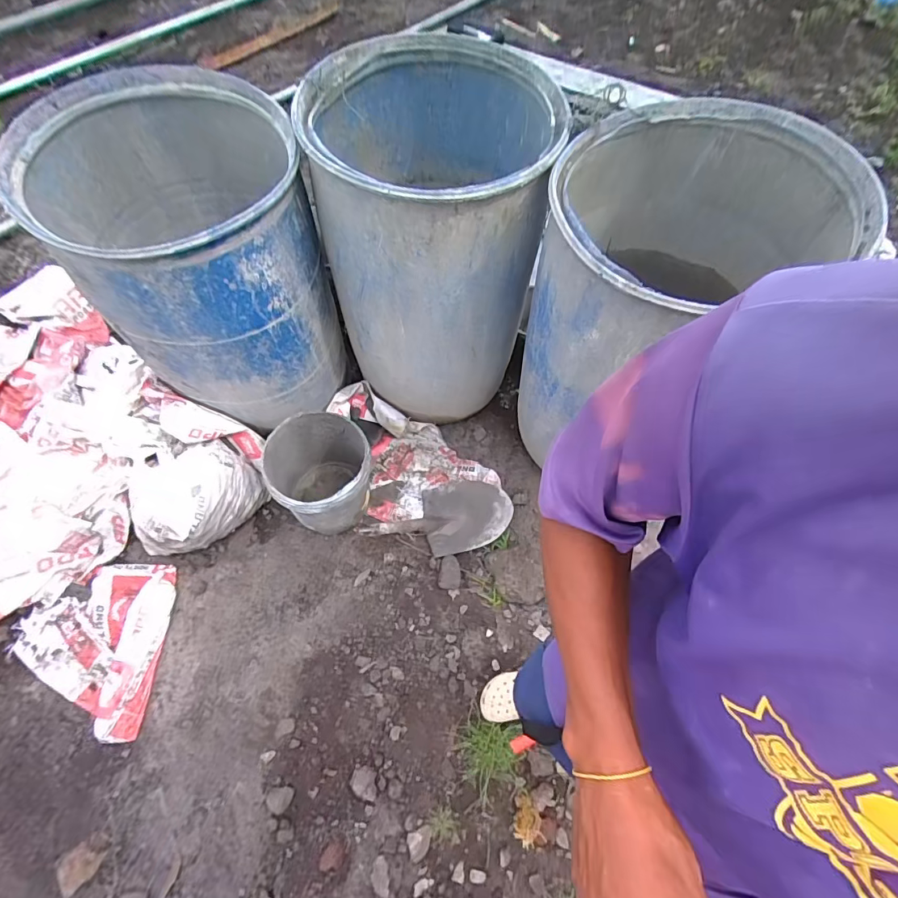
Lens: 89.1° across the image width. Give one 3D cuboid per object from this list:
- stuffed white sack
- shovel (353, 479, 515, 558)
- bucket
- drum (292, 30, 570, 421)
[{"bbox_3d":[-0.748,0.148,1.360,0.221,0.291,0.356,27,65,13],"label":"stuffed white sack"},{"bbox_3d":[-0.034,0.222,1.467,0.475,0.088,0.228,-11,63,-7],"label":"shovel"},{"bbox_3d":[-0.379,0.092,1.403,0.284,0.312,0.282,0,62,-1],"label":"bucket"},{"bbox_3d":[-0.055,-0.537,1.351,0.563,0.882,0.644,3,62,1],"label":"drum"}]

